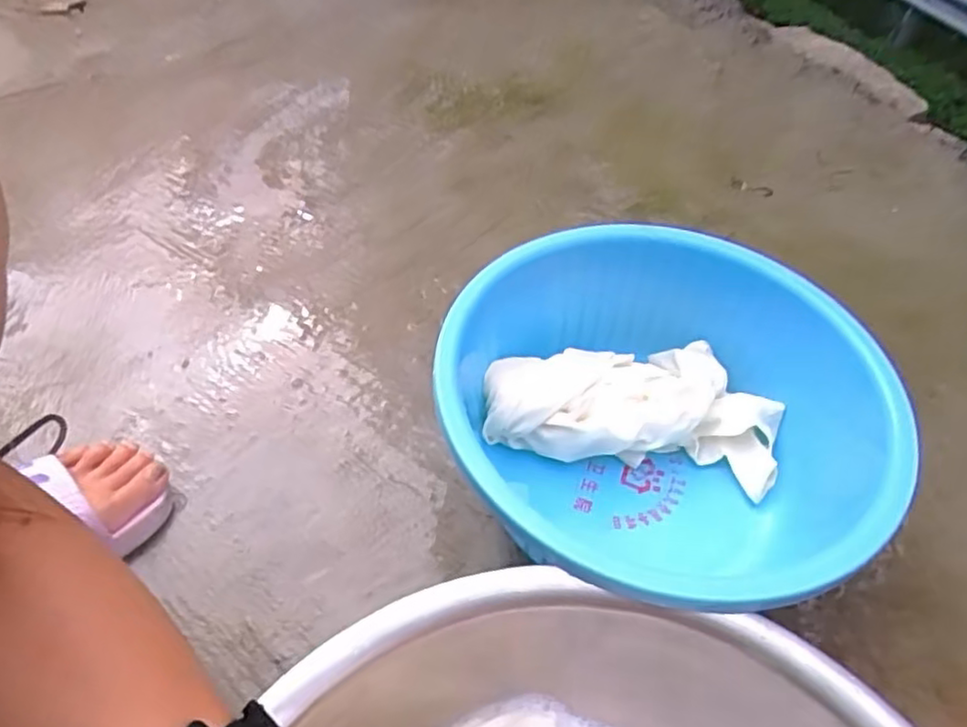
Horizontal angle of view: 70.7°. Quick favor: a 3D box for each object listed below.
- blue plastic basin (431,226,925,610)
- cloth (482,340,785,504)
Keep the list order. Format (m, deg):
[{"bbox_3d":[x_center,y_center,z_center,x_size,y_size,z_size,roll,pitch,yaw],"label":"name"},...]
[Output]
[{"bbox_3d":[0.131,0.047,0.580,0.310,0.153,0.335,-18,56,-15],"label":"blue plastic basin"},{"bbox_3d":[0.139,0.034,0.644,0.261,0.070,0.128,9,53,5],"label":"cloth"}]

